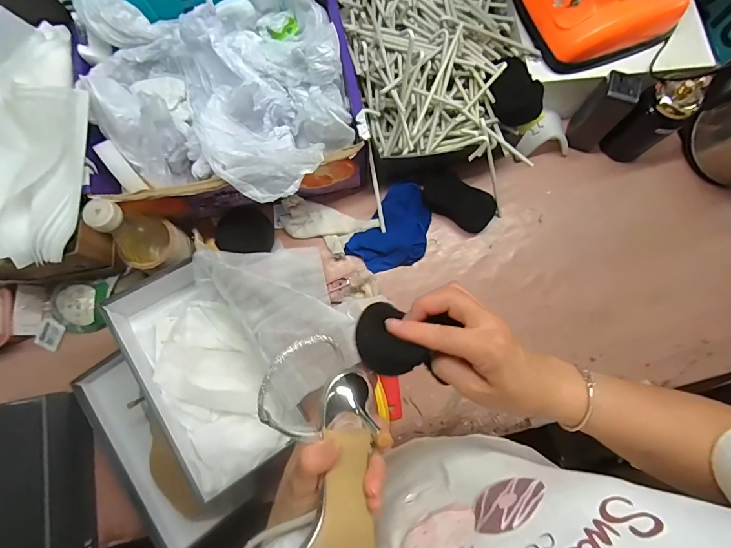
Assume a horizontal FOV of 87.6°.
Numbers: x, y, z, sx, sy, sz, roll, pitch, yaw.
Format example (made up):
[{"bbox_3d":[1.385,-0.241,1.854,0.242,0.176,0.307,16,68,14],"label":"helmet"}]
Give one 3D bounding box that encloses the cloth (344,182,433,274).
[{"bbox_3d":[0.055,-0.073,0.651,0.108,0.036,0.158,35,81,7],"label":"cloth"}]

